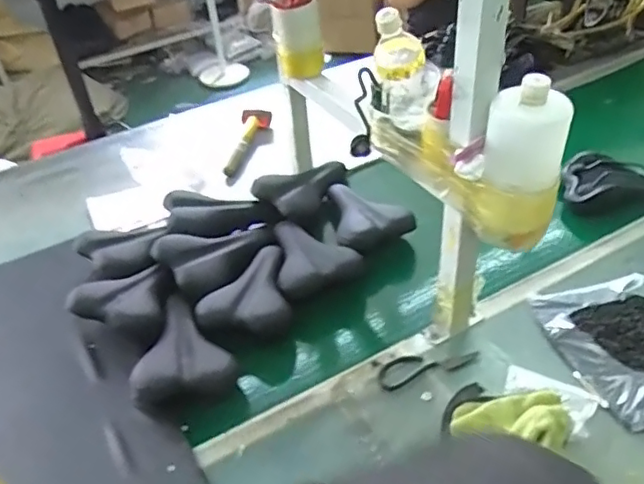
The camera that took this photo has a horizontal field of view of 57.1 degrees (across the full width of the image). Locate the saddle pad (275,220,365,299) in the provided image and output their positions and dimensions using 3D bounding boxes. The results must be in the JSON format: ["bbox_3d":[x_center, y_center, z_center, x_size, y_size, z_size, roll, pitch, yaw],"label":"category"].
[{"bbox_3d":[-0.039,0.012,1.146,0.152,0.048,0.224,-21,46,-17],"label":"saddle pad"}]

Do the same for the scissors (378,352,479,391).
[{"bbox_3d":[0.172,0.202,0.973,0.167,0.008,0.050,-15,45,-10],"label":"scissors"}]

